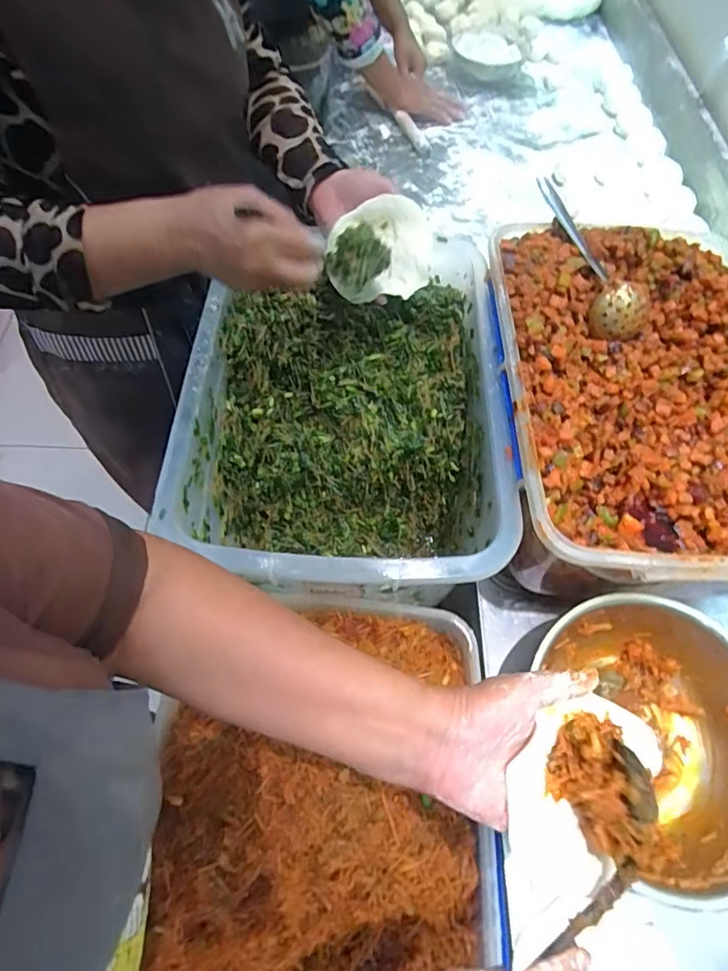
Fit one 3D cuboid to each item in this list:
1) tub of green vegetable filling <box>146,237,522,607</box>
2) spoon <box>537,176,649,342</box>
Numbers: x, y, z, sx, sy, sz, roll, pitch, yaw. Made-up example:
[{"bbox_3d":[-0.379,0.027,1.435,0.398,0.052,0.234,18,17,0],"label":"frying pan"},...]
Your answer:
[{"bbox_3d":[-0.028,-0.060,0.626,0.320,0.195,0.431,1,61,-3],"label":"tub of green vegetable filling"},{"bbox_3d":[0.253,-0.267,0.599,0.056,0.041,0.240,-6,62,-7],"label":"spoon"}]

